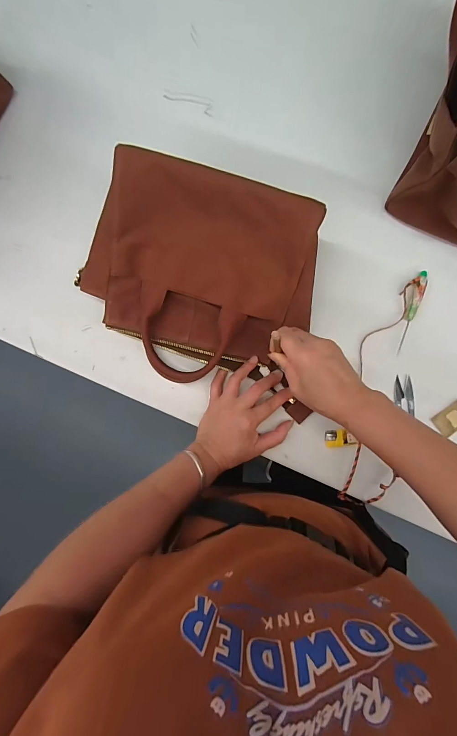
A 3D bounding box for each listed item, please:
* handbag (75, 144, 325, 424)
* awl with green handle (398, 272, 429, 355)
[{"bbox_3d":[-0.028,-0.093,0.388,0.308,0.102,0.225,19,91,5],"label":"handbag"},{"bbox_3d":[0.242,-0.074,0.426,0.017,0.011,0.109,14,90,5],"label":"awl with green handle"}]

